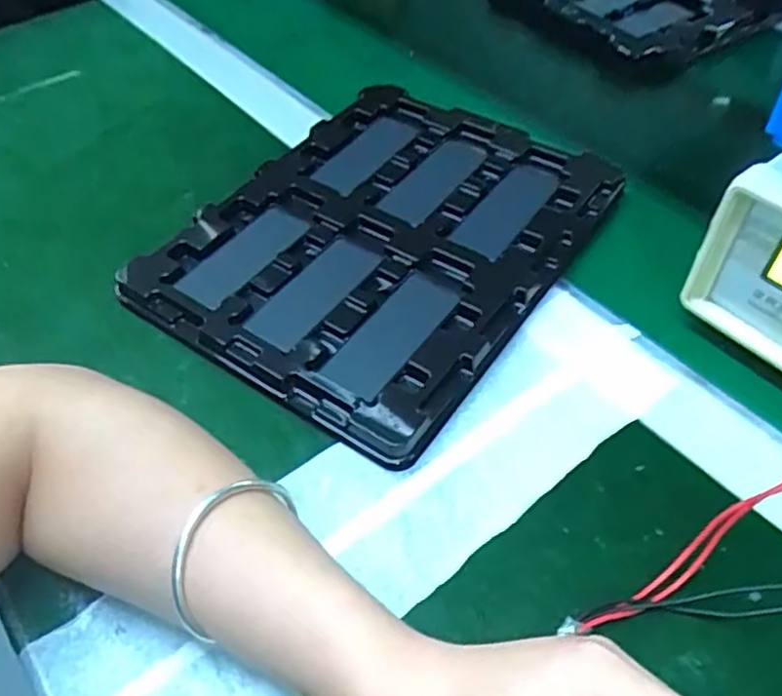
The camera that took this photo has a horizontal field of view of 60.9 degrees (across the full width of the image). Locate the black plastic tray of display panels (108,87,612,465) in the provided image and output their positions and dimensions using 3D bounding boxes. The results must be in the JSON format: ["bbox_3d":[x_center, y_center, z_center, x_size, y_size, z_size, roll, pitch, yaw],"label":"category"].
[{"bbox_3d":[-0.005,-0.078,0.444,0.225,0.025,0.280,28,57,23],"label":"black plastic tray of display panels"}]

